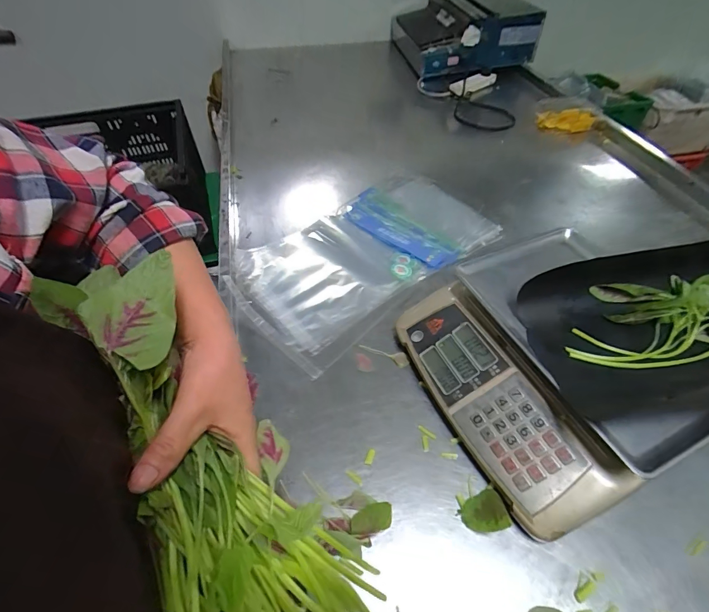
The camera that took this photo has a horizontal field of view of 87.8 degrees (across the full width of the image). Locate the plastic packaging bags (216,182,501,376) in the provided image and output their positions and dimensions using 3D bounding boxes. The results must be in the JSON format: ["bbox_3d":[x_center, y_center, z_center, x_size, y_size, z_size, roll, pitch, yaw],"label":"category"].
[{"bbox_3d":[0.035,-0.121,0.752,0.558,0.023,0.289,-34,58,-28],"label":"plastic packaging bags"}]

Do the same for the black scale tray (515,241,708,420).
[{"bbox_3d":[0.427,0.021,0.455,0.386,0.092,0.200,-3,50,-9],"label":"black scale tray"}]

